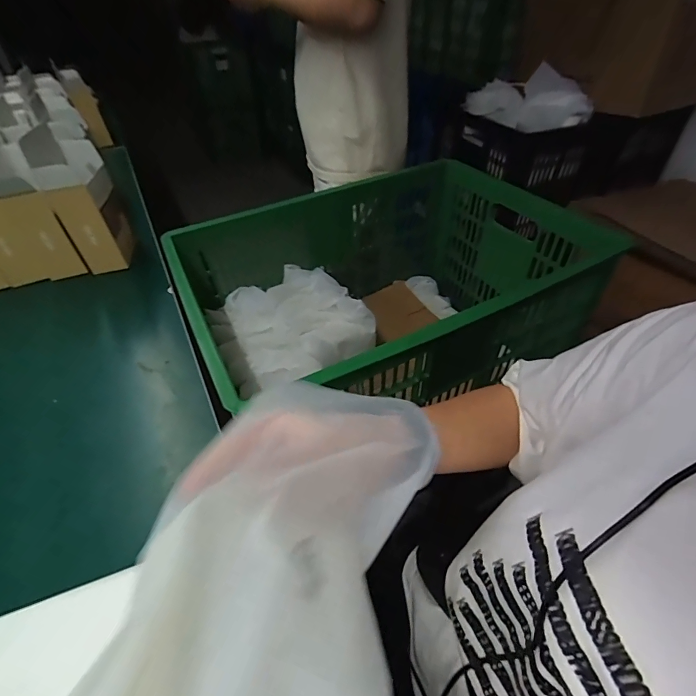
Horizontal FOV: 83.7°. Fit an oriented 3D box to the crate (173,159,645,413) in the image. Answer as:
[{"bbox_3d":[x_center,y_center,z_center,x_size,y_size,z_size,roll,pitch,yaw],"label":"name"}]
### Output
[{"bbox_3d":[0.064,-0.087,0.764,0.665,0.310,0.484,-22,47,-18],"label":"crate"}]

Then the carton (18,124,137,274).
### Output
[{"bbox_3d":[-0.475,-0.268,0.714,0.086,0.228,0.136,-15,46,-12],"label":"carton"}]

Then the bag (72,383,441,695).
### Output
[{"bbox_3d":[-0.025,0.105,0.204,0.117,0.111,0.277,7,45,11],"label":"bag"}]

